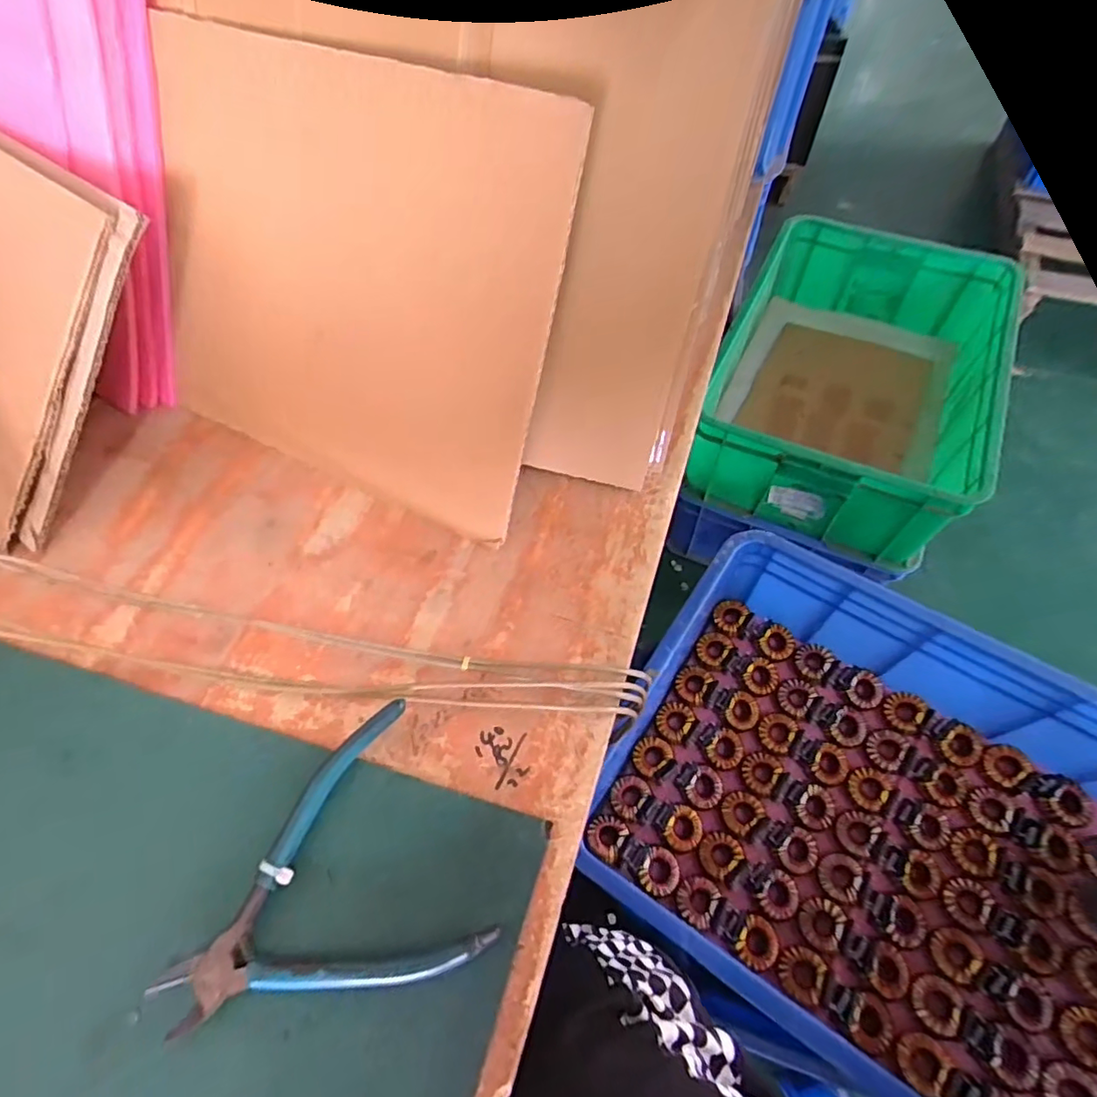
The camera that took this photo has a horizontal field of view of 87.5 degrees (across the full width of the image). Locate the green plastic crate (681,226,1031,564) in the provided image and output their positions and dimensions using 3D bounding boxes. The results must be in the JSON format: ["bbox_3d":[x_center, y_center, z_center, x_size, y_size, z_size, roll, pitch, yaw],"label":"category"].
[{"bbox_3d":[0.539,-0.311,1.051,0.415,0.254,0.646,23,63,16],"label":"green plastic crate"}]

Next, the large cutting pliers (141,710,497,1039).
[{"bbox_3d":[-0.112,0.162,0.270,0.139,0.015,0.120,-28,62,-14],"label":"large cutting pliers"}]

